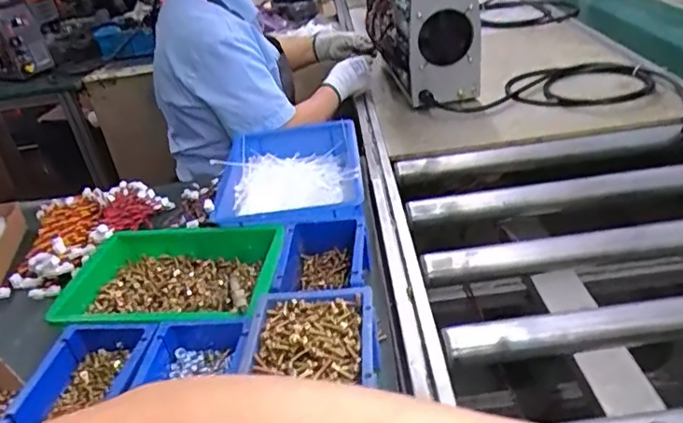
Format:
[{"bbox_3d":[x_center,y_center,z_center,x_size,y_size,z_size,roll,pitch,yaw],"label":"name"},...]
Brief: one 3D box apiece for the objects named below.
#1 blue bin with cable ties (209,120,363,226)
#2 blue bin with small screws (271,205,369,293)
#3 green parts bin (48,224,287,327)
[{"bbox_3d":[-0.078,-0.039,0.870,0.208,0.100,0.318,-7,32,3],"label":"blue bin with cable ties"},{"bbox_3d":[-0.019,0.067,0.676,0.102,0.068,0.150,-5,32,5],"label":"blue bin with small screws"},{"bbox_3d":[-0.200,0.087,0.676,0.258,0.063,0.187,-3,32,9],"label":"green parts bin"}]

